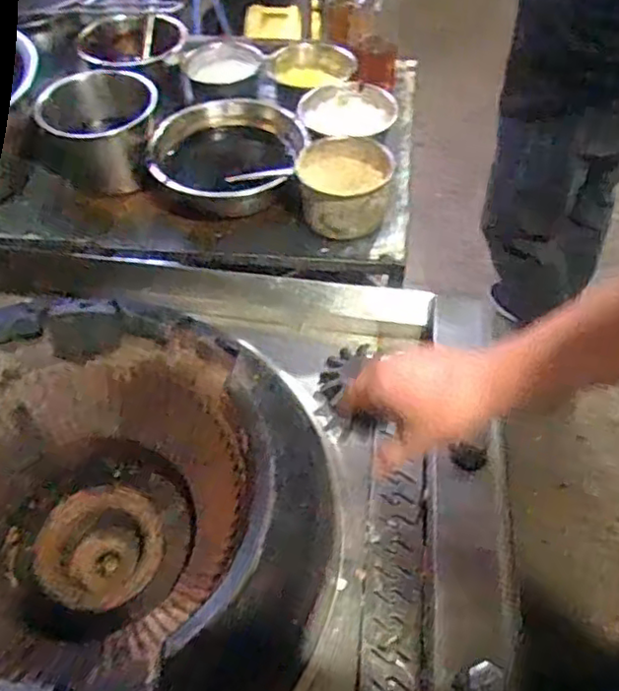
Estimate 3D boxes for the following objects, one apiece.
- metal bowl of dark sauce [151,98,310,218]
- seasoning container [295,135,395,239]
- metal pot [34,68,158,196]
[{"bbox_3d":[-0.113,-0.247,0.876,0.197,0.075,0.192,0,53,0],"label":"metal bowl of dark sauce"},{"bbox_3d":[0.046,-0.208,0.837,0.133,0.075,0.128,0,53,0],"label":"seasoning container"},{"bbox_3d":[-0.286,-0.305,0.901,0.154,0.125,0.166,-11,54,-9],"label":"metal pot"}]

